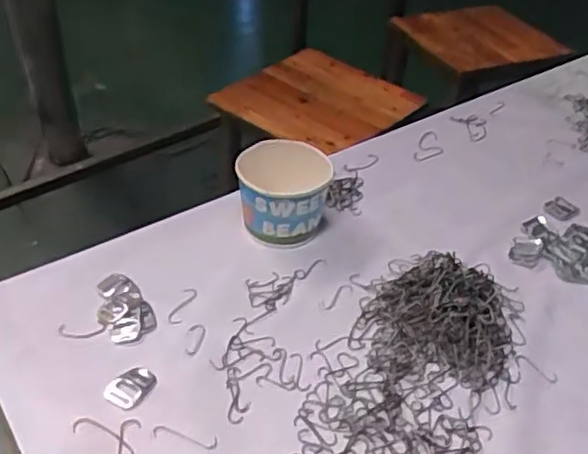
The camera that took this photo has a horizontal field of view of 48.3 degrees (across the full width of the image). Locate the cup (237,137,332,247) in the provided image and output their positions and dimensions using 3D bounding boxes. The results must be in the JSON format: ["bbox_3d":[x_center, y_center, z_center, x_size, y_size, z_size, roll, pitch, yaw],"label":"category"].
[{"bbox_3d":[-0.011,-0.035,0.670,0.092,0.081,0.086,-4,42,-7],"label":"cup"}]

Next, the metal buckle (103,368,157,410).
[{"bbox_3d":[-0.131,0.128,0.527,0.034,0.004,0.037,24,46,23],"label":"metal buckle"}]

